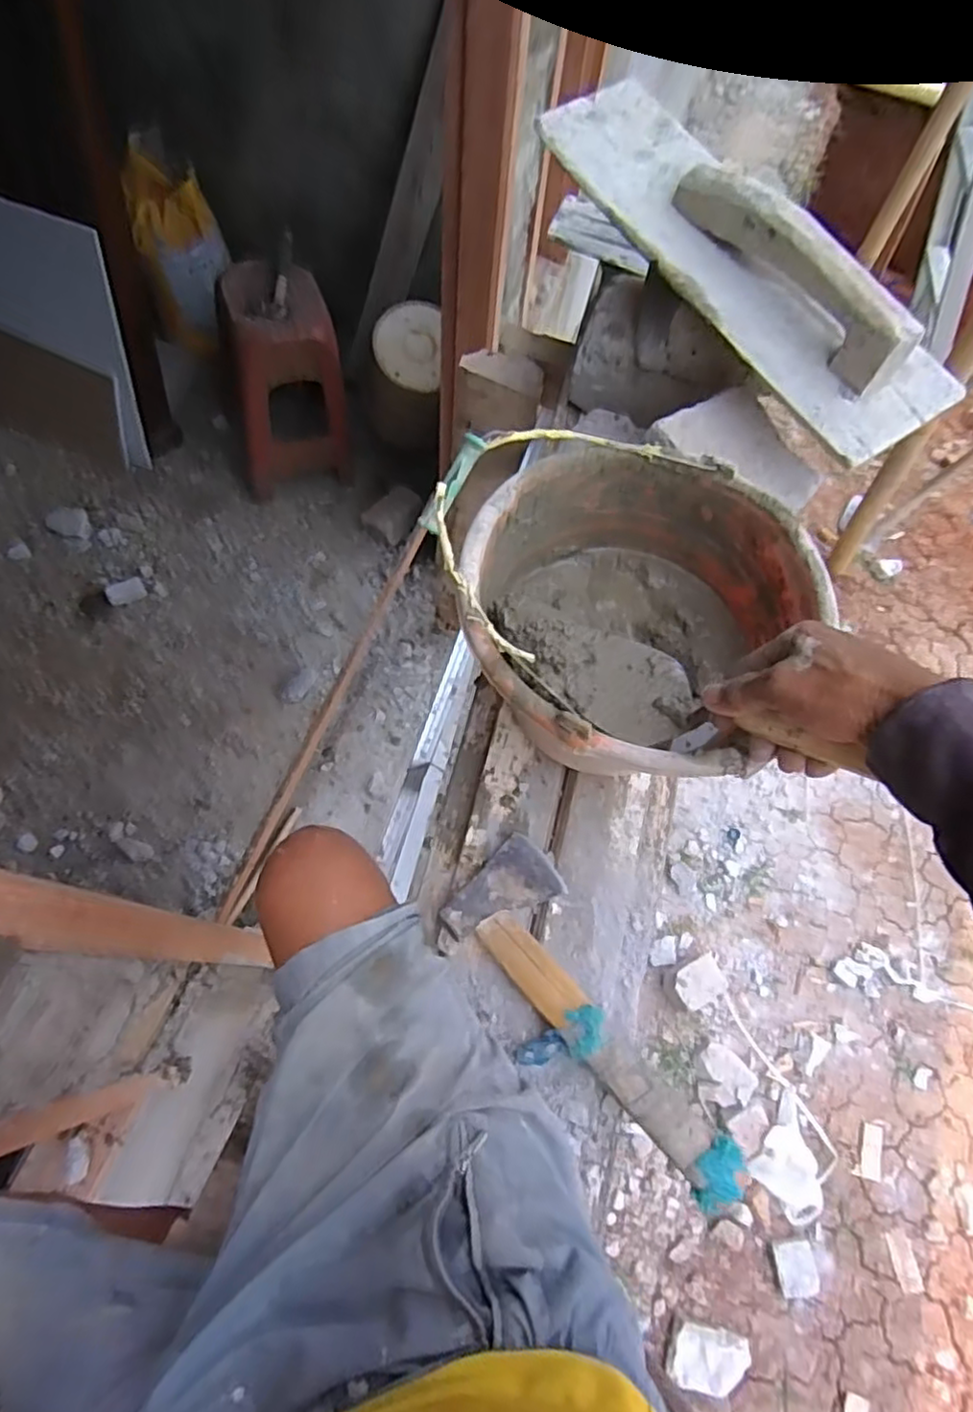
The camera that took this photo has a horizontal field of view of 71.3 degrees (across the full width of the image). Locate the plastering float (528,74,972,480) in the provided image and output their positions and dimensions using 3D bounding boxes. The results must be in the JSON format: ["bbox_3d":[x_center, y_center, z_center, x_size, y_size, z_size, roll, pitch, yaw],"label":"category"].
[{"bbox_3d":[0.223,-0.411,0.602,0.135,0.081,0.452,-31,74,-15],"label":"plastering float"}]

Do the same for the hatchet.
[{"bbox_3d":[0.095,0.261,0.574,0.104,0.027,0.315,-36,75,-16],"label":"hatchet"}]

